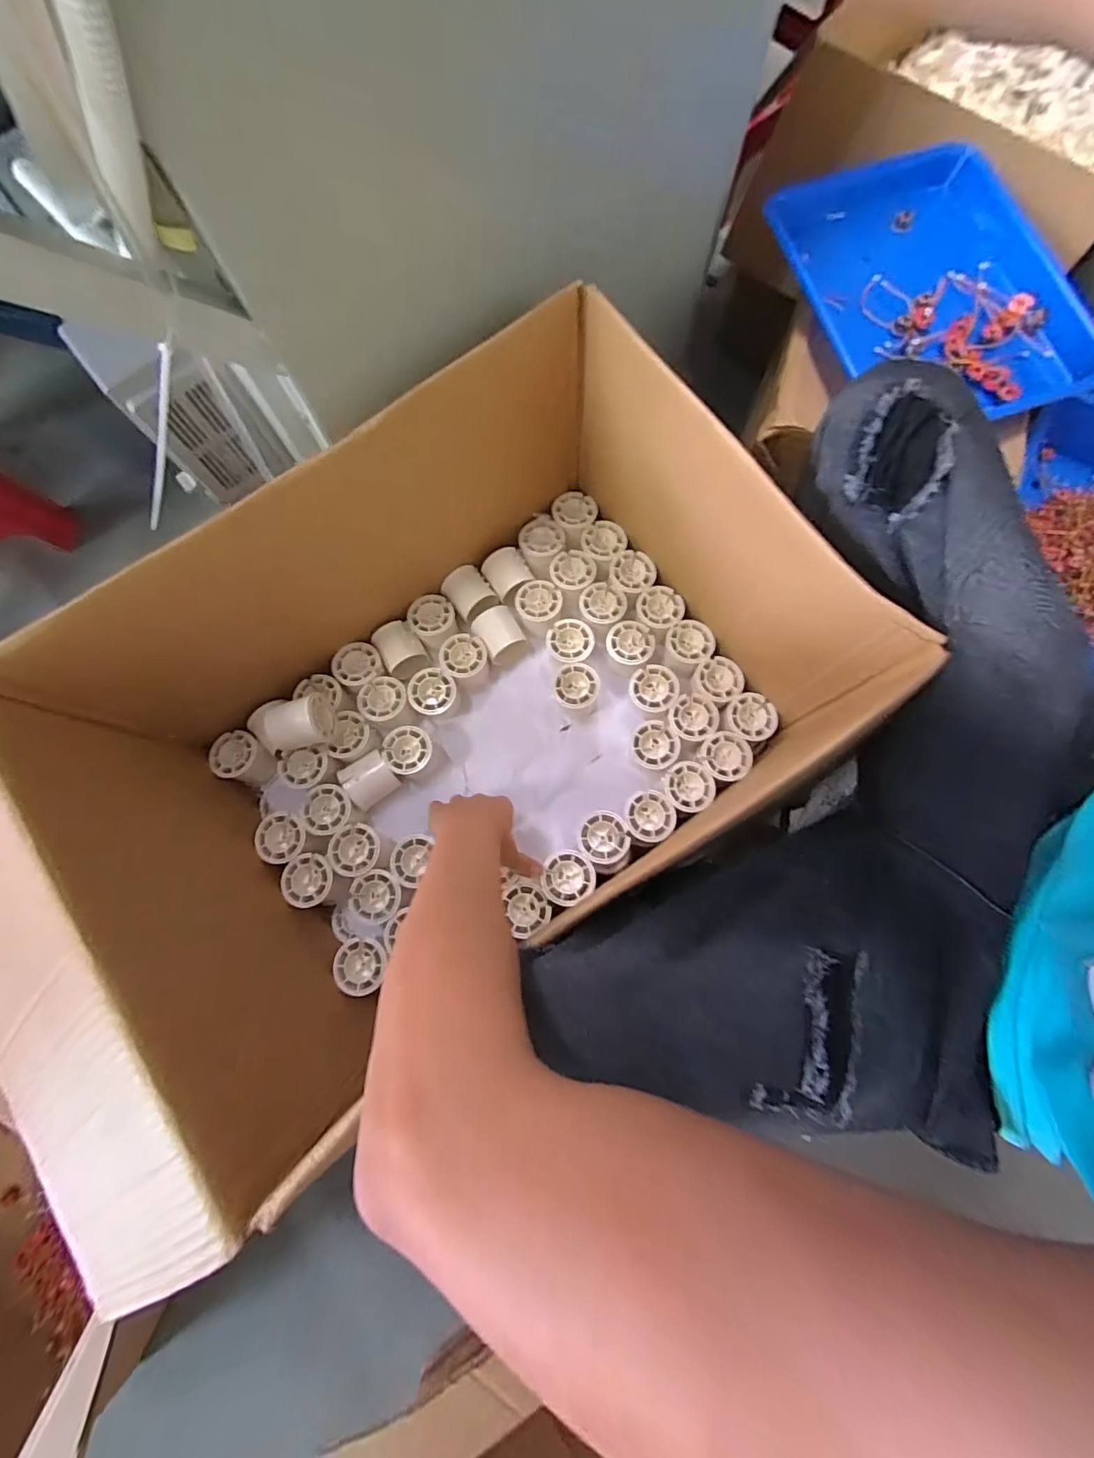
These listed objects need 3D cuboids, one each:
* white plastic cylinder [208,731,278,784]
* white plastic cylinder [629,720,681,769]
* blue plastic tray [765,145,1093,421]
[{"bbox_3d":[-0.358,0.035,0.602,0.054,0.053,0.053,0,75,1],"label":"white plastic cylinder"},{"bbox_3d":[0.122,0.023,0.586,0.050,0.052,0.054,0,75,1],"label":"white plastic cylinder"},{"bbox_3d":[0.410,-0.470,0.538,0.260,0.039,0.342,-19,76,-4],"label":"blue plastic tray"}]

